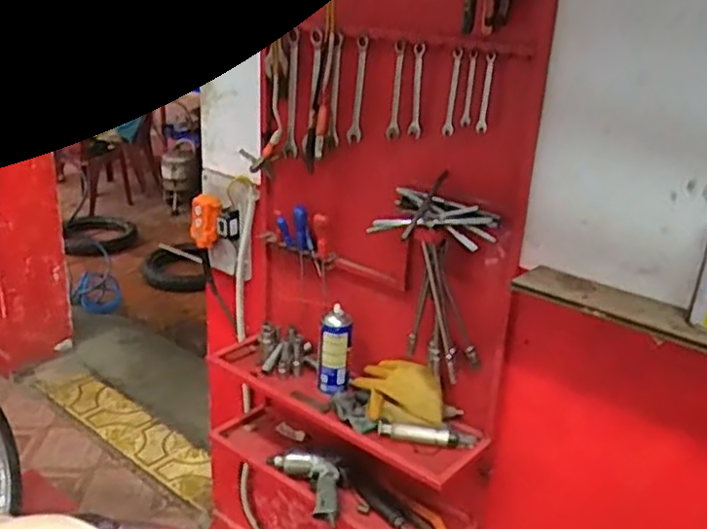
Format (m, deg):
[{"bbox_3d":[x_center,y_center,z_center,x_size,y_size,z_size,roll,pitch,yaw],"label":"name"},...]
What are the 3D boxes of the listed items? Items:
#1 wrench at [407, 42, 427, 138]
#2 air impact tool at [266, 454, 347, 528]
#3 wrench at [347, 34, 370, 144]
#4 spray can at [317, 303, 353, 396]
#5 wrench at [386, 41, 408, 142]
[{"bbox_3d":[0.107,-0.290,1.205,0.027,0.151,0.004,15,25,26],"label":"wrench"},{"bbox_3d":[-0.073,0.431,1.459,0.105,0.045,0.227,-14,28,-35],"label":"air impact tool"},{"bbox_3d":[0.008,-0.309,1.279,0.032,0.184,0.012,22,29,38],"label":"wrench"},{"bbox_3d":[-0.038,0.171,1.439,0.066,0.156,0.065,3,23,1],"label":"spray can"},{"bbox_3d":[0.073,-0.296,1.230,0.009,0.162,0.026,-16,29,-38],"label":"wrench"}]

